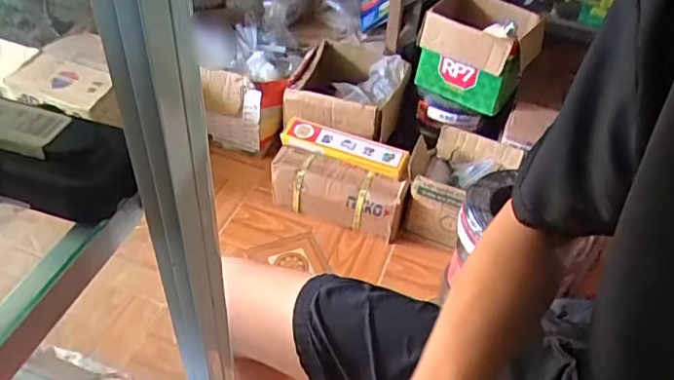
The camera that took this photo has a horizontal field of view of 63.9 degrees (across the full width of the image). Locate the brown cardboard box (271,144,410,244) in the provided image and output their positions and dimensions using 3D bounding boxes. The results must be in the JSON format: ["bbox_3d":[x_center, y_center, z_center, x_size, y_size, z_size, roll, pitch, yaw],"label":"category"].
[{"bbox_3d":[0.000,0.018,1.255,0.303,0.162,0.084,17,45,11],"label":"brown cardboard box"}]

